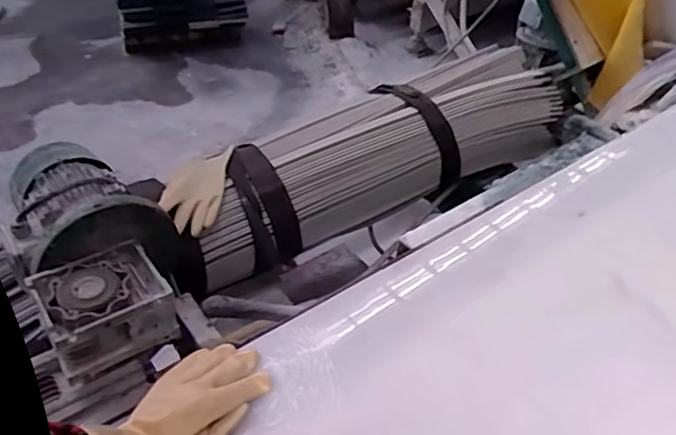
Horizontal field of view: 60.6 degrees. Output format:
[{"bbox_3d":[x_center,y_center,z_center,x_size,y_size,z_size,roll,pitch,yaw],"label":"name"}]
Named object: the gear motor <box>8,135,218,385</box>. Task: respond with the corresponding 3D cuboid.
[{"bbox_3d":[-0.347,0.044,0.820,0.189,0.161,0.351,-23,48,-27],"label":"gear motor"}]

